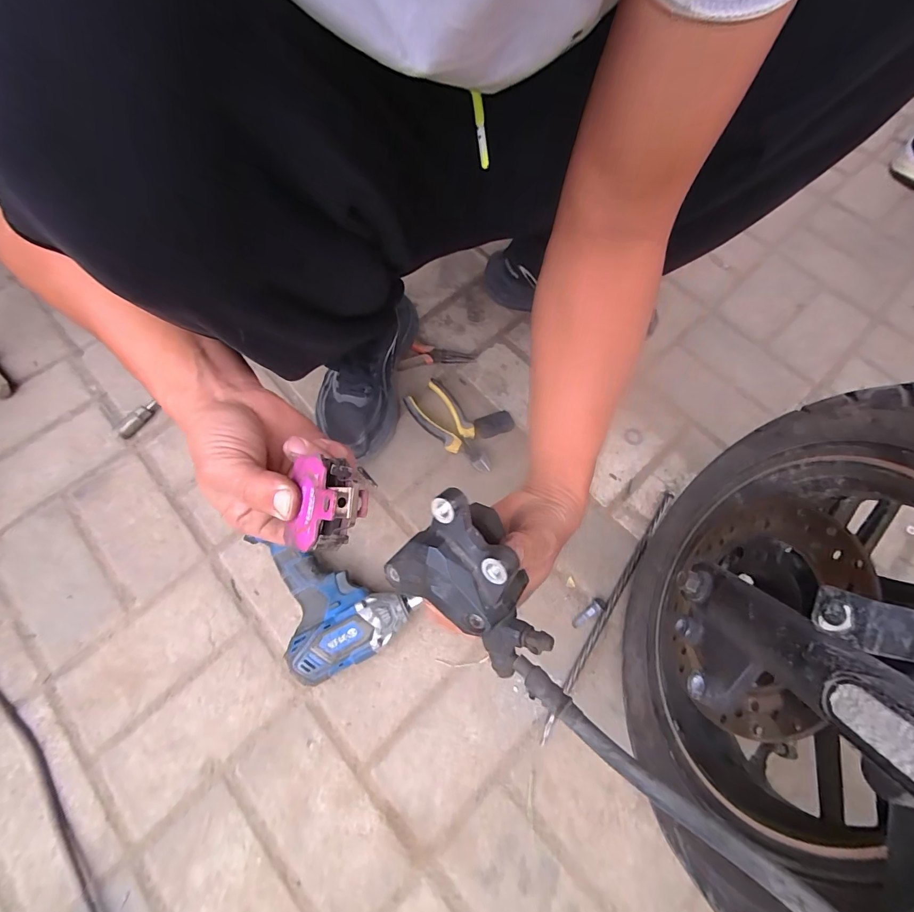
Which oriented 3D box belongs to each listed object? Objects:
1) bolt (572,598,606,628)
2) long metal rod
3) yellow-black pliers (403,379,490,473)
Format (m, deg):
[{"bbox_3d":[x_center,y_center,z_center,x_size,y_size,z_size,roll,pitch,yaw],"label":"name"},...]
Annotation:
[{"bbox_3d":[0.155,0.186,0.467,0.047,0.008,0.013,-35,74,-14],"label":"bolt"},{"bbox_3d":[0.183,0.177,0.470,0.012,0.010,0.329,34,71,10],"label":"long metal rod"},{"bbox_3d":[-0.011,-0.037,0.552,0.059,0.017,0.153,-32,73,-13],"label":"yellow-black pliers"}]

